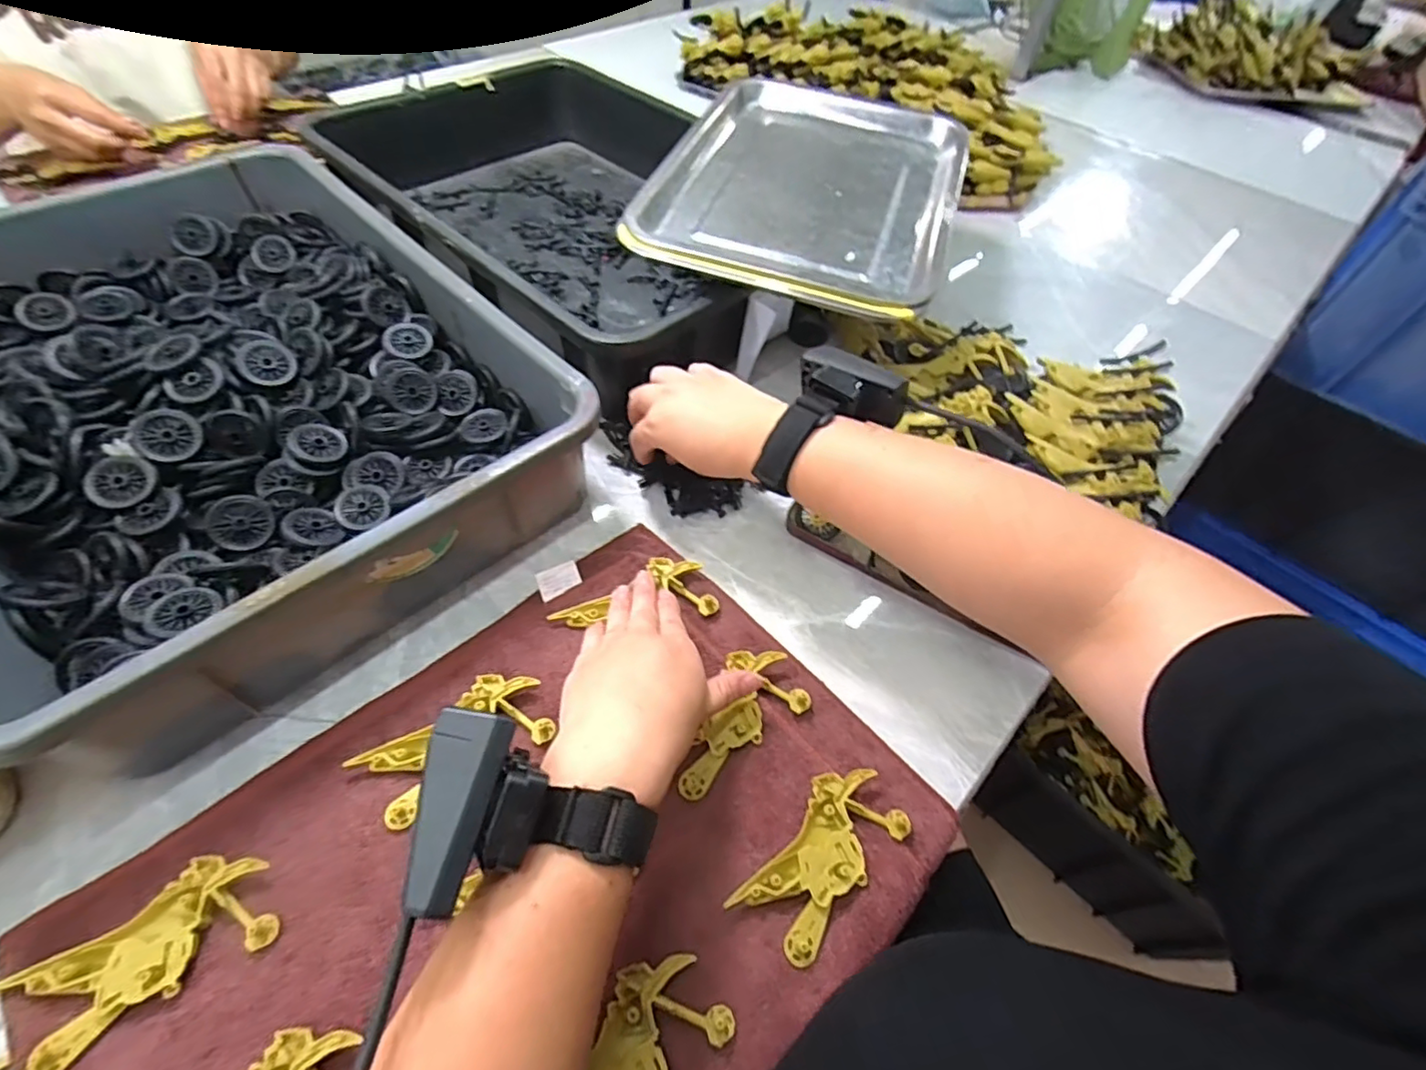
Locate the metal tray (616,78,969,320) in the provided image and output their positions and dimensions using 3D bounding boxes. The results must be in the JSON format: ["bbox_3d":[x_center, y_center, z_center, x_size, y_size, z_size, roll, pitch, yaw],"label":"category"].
[{"bbox_3d":[0.093,-0.334,0.574,0.261,0.027,0.359,17,55,7],"label":"metal tray"}]

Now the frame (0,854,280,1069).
[{"bbox_3d":[-0.265,0.196,0.290,0.095,0.014,0.051,-28,61,-22],"label":"frame"}]

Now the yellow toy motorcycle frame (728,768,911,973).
[{"bbox_3d":[0.061,0.175,0.334,0.101,0.011,0.051,-37,65,-26],"label":"yellow toy motorcycle frame"}]

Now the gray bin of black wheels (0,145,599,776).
[{"bbox_3d":[-0.372,-0.119,0.462,0.349,0.097,0.508,-38,65,-26],"label":"gray bin of black wheels"}]

